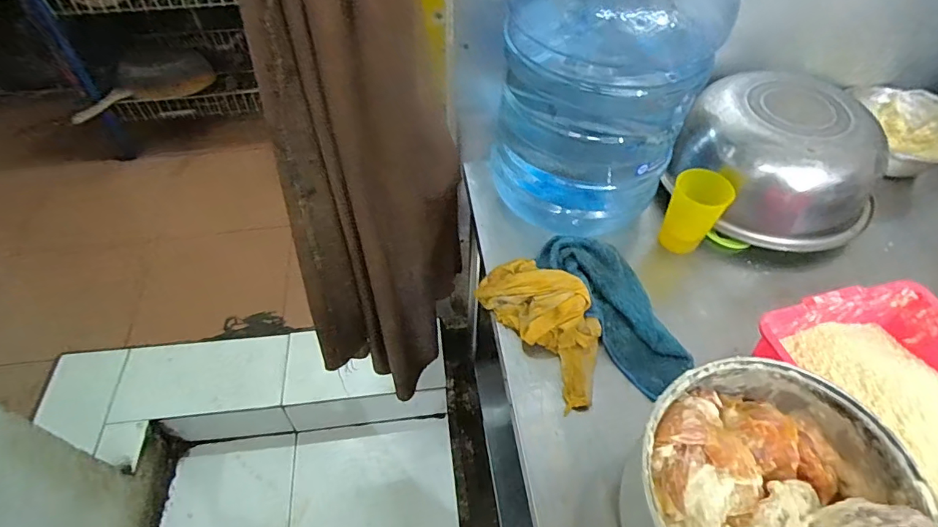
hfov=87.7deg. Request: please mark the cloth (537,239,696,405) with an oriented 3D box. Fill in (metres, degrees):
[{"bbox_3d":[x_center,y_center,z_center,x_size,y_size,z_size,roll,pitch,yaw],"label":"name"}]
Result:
[{"bbox_3d":[0.205,0.055,0.666,0.111,0.043,0.253,-26,57,-21],"label":"cloth"}]

